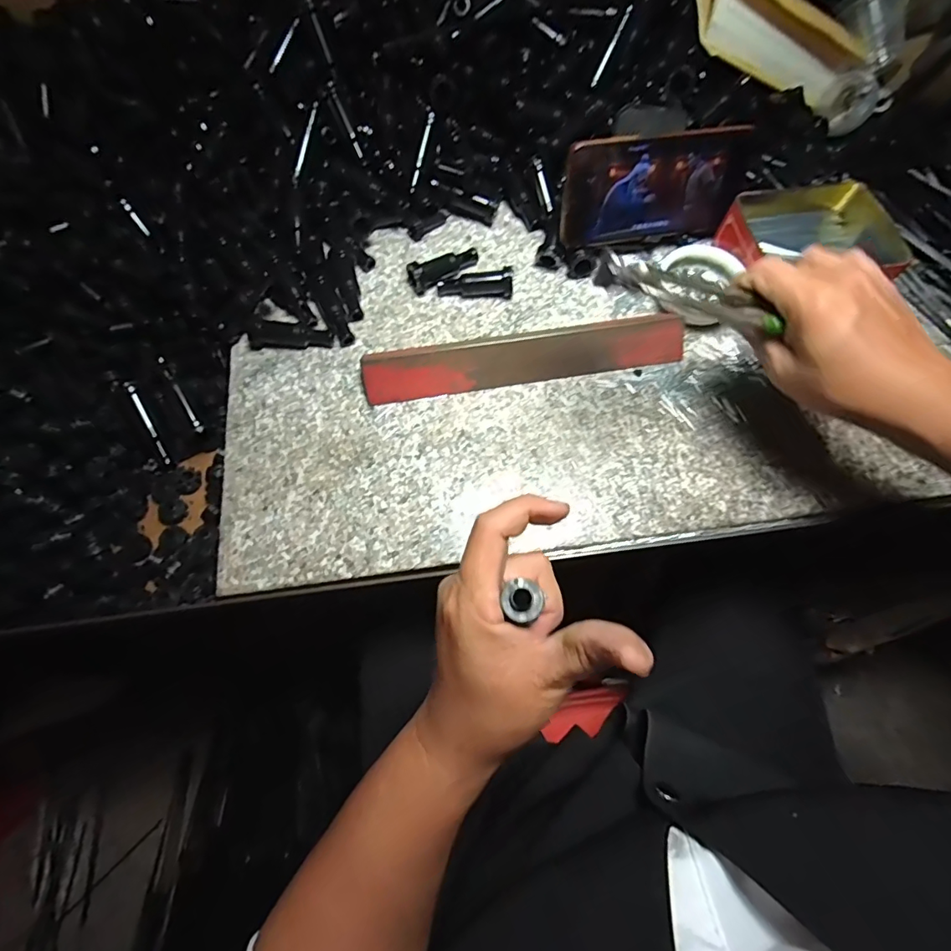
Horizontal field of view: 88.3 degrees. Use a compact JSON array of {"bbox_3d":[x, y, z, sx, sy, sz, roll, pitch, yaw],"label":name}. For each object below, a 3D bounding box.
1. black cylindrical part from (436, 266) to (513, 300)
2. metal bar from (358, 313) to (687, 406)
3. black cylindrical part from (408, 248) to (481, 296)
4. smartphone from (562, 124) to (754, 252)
[{"bbox_3d":[-0.001,-0.165,0.426,0.065,0.019,0.017,-4,67,-1],"label":"black cylindrical part"},{"bbox_3d":[0.040,-0.092,0.389,0.253,0.027,0.026,-9,67,-3],"label":"metal bar"},{"bbox_3d":[-0.026,-0.183,0.429,0.068,0.024,0.022,-28,70,-11],"label":"black cylindrical part"},{"bbox_3d":[0.156,-0.243,0.416,0.171,0.082,0.013,-11,46,-10],"label":"smartphone"}]

